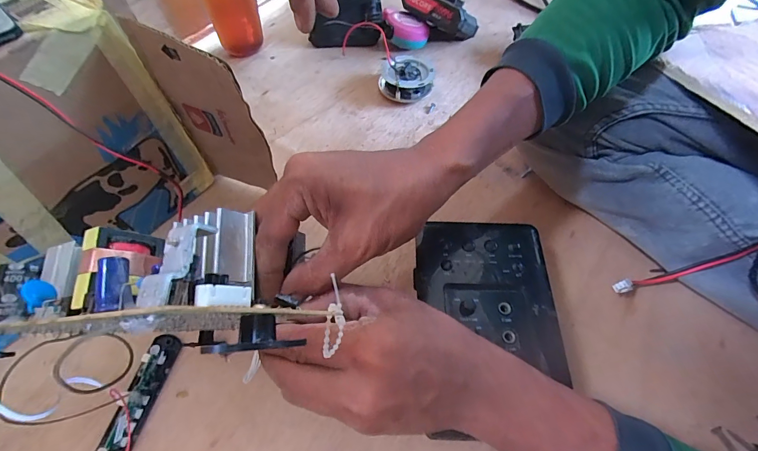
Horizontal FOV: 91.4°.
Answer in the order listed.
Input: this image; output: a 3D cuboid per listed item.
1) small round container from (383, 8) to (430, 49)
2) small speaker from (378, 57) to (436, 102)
[{"bbox_3d":[0.038,-0.285,0.543,0.051,0.039,0.056,1,59,-1],"label":"small round container"},{"bbox_3d":[0.037,-0.203,0.500,0.071,0.031,0.079,4,59,1],"label":"small speaker"}]

